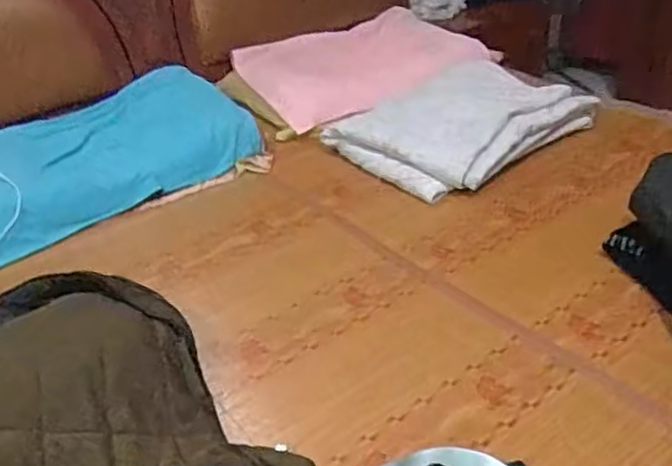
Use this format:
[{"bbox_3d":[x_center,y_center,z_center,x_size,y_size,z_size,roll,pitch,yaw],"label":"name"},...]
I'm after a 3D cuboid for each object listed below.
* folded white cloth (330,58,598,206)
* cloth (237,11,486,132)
[{"bbox_3d":[0.284,-0.257,1.502,0.502,0.114,0.358,-26,38,-28],"label":"folded white cloth"},{"bbox_3d":[0.067,-0.447,1.781,0.556,0.093,0.473,-25,37,-26],"label":"cloth"}]

